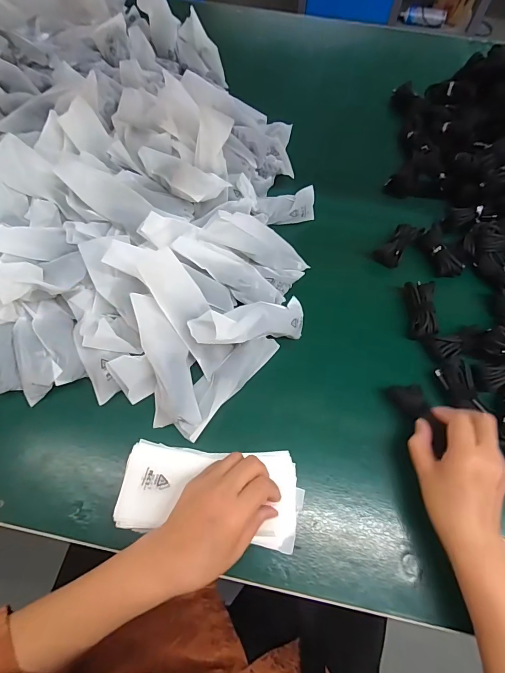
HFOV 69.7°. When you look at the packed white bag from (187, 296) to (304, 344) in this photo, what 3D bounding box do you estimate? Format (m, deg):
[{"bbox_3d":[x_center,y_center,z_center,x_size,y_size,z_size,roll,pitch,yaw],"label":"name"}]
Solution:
[{"bbox_3d":[0.004,-0.015,0.410,0.142,0.039,0.042,-8,70,-38],"label":"packed white bag"}]

